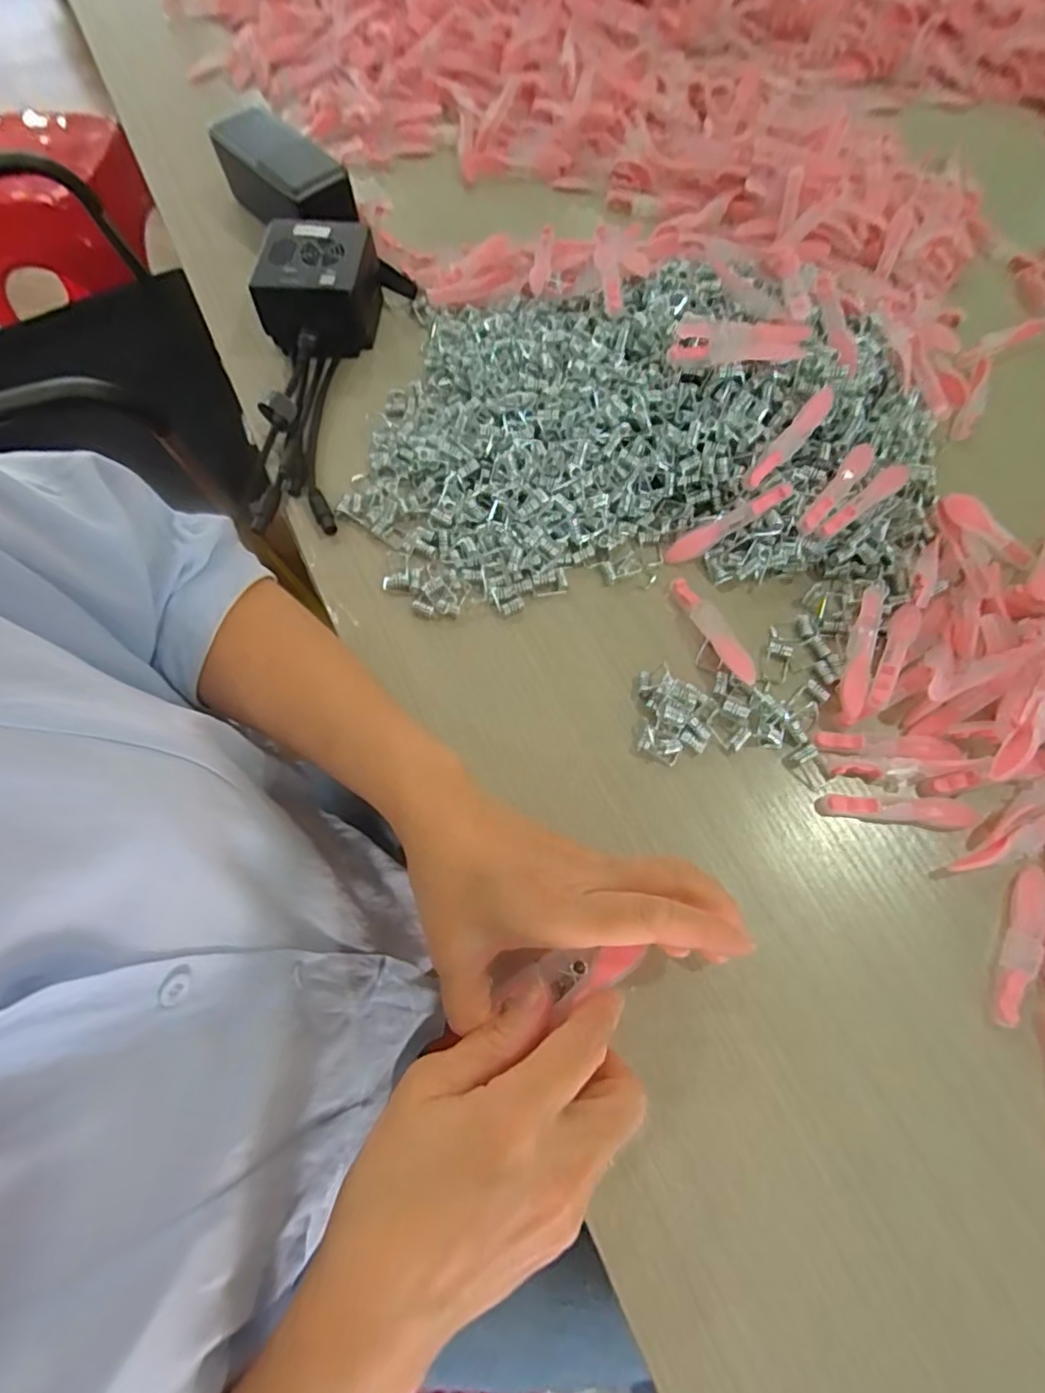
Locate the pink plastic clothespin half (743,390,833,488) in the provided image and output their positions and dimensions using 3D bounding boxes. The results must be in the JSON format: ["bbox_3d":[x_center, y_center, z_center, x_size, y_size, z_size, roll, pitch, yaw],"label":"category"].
[{"bbox_3d":[0.160,-0.155,0.360,0.012,0.009,0.074,42,87,16],"label":"pink plastic clothespin half"}]

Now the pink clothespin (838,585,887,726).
[{"bbox_3d":[0.190,-0.025,0.335,0.014,0.009,0.085,19,69,9],"label":"pink clothespin"}]

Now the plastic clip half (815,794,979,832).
[{"bbox_3d":[0.194,0.058,0.309,0.079,0.005,0.015,5,68,3],"label":"plastic clip half"}]

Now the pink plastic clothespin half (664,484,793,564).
[{"bbox_3d":[0.123,-0.105,0.363,0.079,0.007,0.013,-28,68,16],"label":"pink plastic clothespin half"}]

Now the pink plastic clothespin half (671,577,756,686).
[{"bbox_3d":[0.110,-0.038,0.346,0.014,0.011,0.074,-27,69,-9],"label":"pink plastic clothespin half"}]

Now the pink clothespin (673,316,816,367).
[{"bbox_3d":[0.132,-0.215,0.364,0.079,0.015,0.021,5,67,2],"label":"pink clothespin"}]

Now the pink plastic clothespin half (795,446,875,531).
[{"bbox_3d":[0.190,-0.126,0.359,0.015,0.007,0.080,35,73,14],"label":"pink plastic clothespin half"}]

